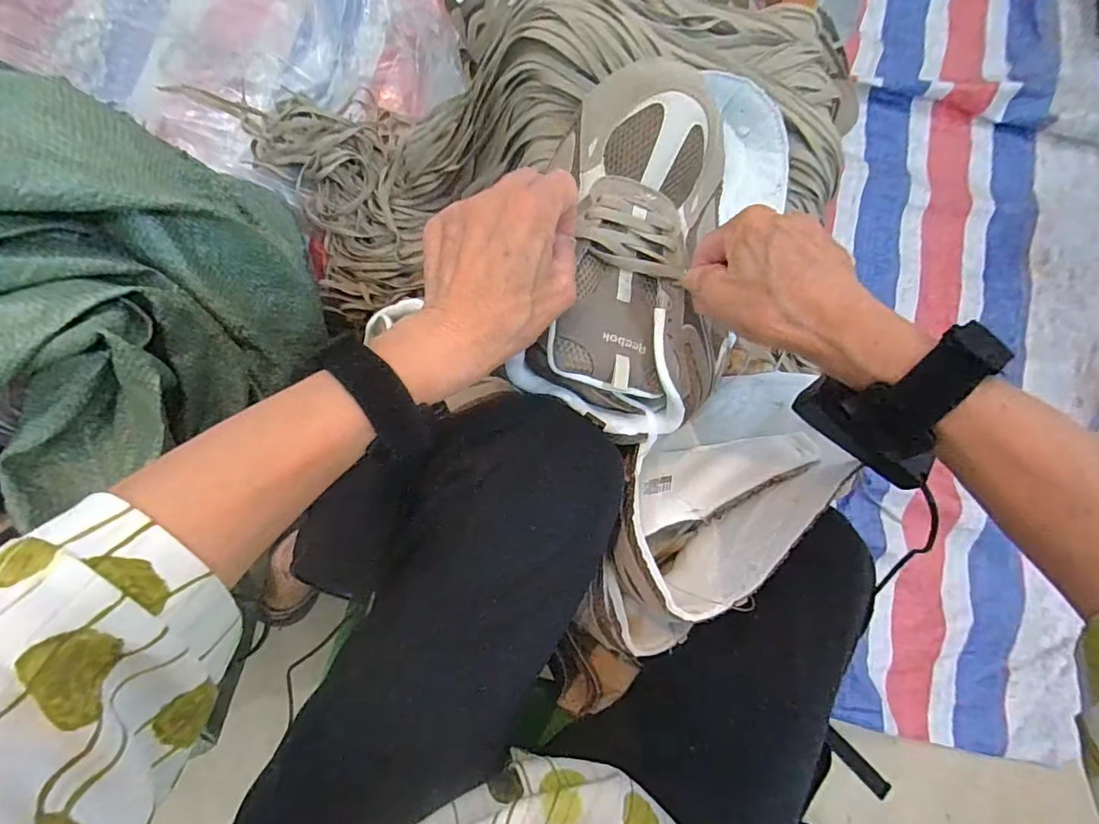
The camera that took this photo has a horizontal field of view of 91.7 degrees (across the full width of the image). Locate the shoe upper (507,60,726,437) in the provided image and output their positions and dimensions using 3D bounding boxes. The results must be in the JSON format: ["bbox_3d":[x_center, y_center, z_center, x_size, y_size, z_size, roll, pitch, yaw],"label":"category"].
[{"bbox_3d":[0.059,-0.100,0.353,0.135,0.054,0.226,6,95,-9],"label":"shoe upper"}]

